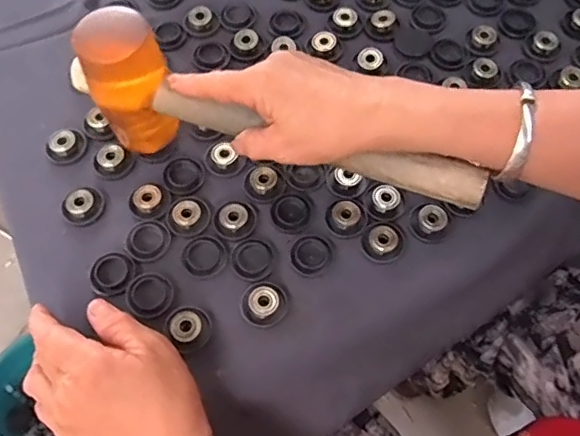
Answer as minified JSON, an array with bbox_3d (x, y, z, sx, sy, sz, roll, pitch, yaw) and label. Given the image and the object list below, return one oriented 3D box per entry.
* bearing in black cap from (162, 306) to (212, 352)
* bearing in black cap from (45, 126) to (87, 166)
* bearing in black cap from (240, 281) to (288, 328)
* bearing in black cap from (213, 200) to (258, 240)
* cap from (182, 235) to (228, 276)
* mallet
[{"bbox_3d":[-0.069,0.074,0.391,0.028,0.012,0.029,0,64,0],"label":"bearing in black cap"},{"bbox_3d":[-0.185,-0.062,0.474,0.029,0.012,0.034,13,65,6],"label":"bearing in black cap"},{"bbox_3d":[-0.019,0.061,0.414,0.033,0.013,0.032,0,64,0],"label":"bearing in black cap"},{"bbox_3d":[-0.041,0.001,0.437,0.033,0.007,0.028,-29,68,-14],"label":"bearing in black cap"},{"bbox_3d":[-0.063,0.028,0.424,0.031,0.005,0.029,-29,68,-13],"label":"cap"},{"bbox_3d":[-0.008,-0.056,0.411,0.281,0.103,0.050,20,66,5],"label":"mallet"}]

